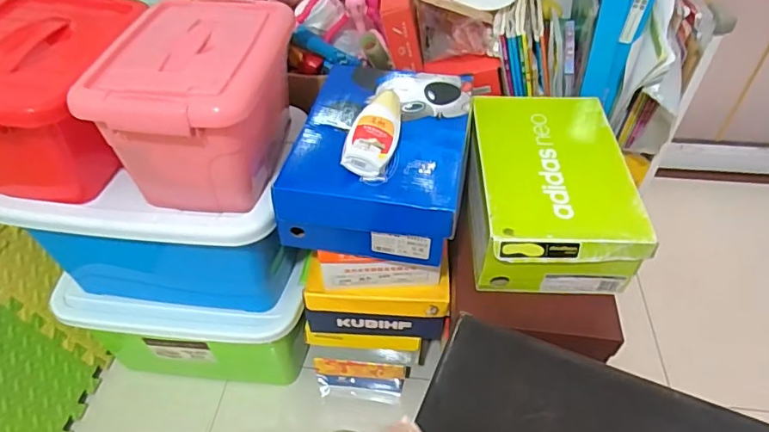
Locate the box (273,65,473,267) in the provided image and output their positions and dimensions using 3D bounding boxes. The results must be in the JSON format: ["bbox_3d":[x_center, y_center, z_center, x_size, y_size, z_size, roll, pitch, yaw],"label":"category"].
[{"bbox_3d":[0.000,-0.086,0.674,0.204,0.120,0.272,7,47,8],"label":"box"}]

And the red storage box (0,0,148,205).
[{"bbox_3d":[-0.417,-0.153,0.650,0.206,0.157,0.269,-1,46,0],"label":"red storage box"}]

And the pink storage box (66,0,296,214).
[{"bbox_3d":[-0.216,-0.135,0.639,0.179,0.167,0.247,4,46,5],"label":"pink storage box"}]

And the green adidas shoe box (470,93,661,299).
[{"bbox_3d":[0.220,-0.038,0.712,0.191,0.102,0.288,0,46,1],"label":"green adidas shoe box"}]

